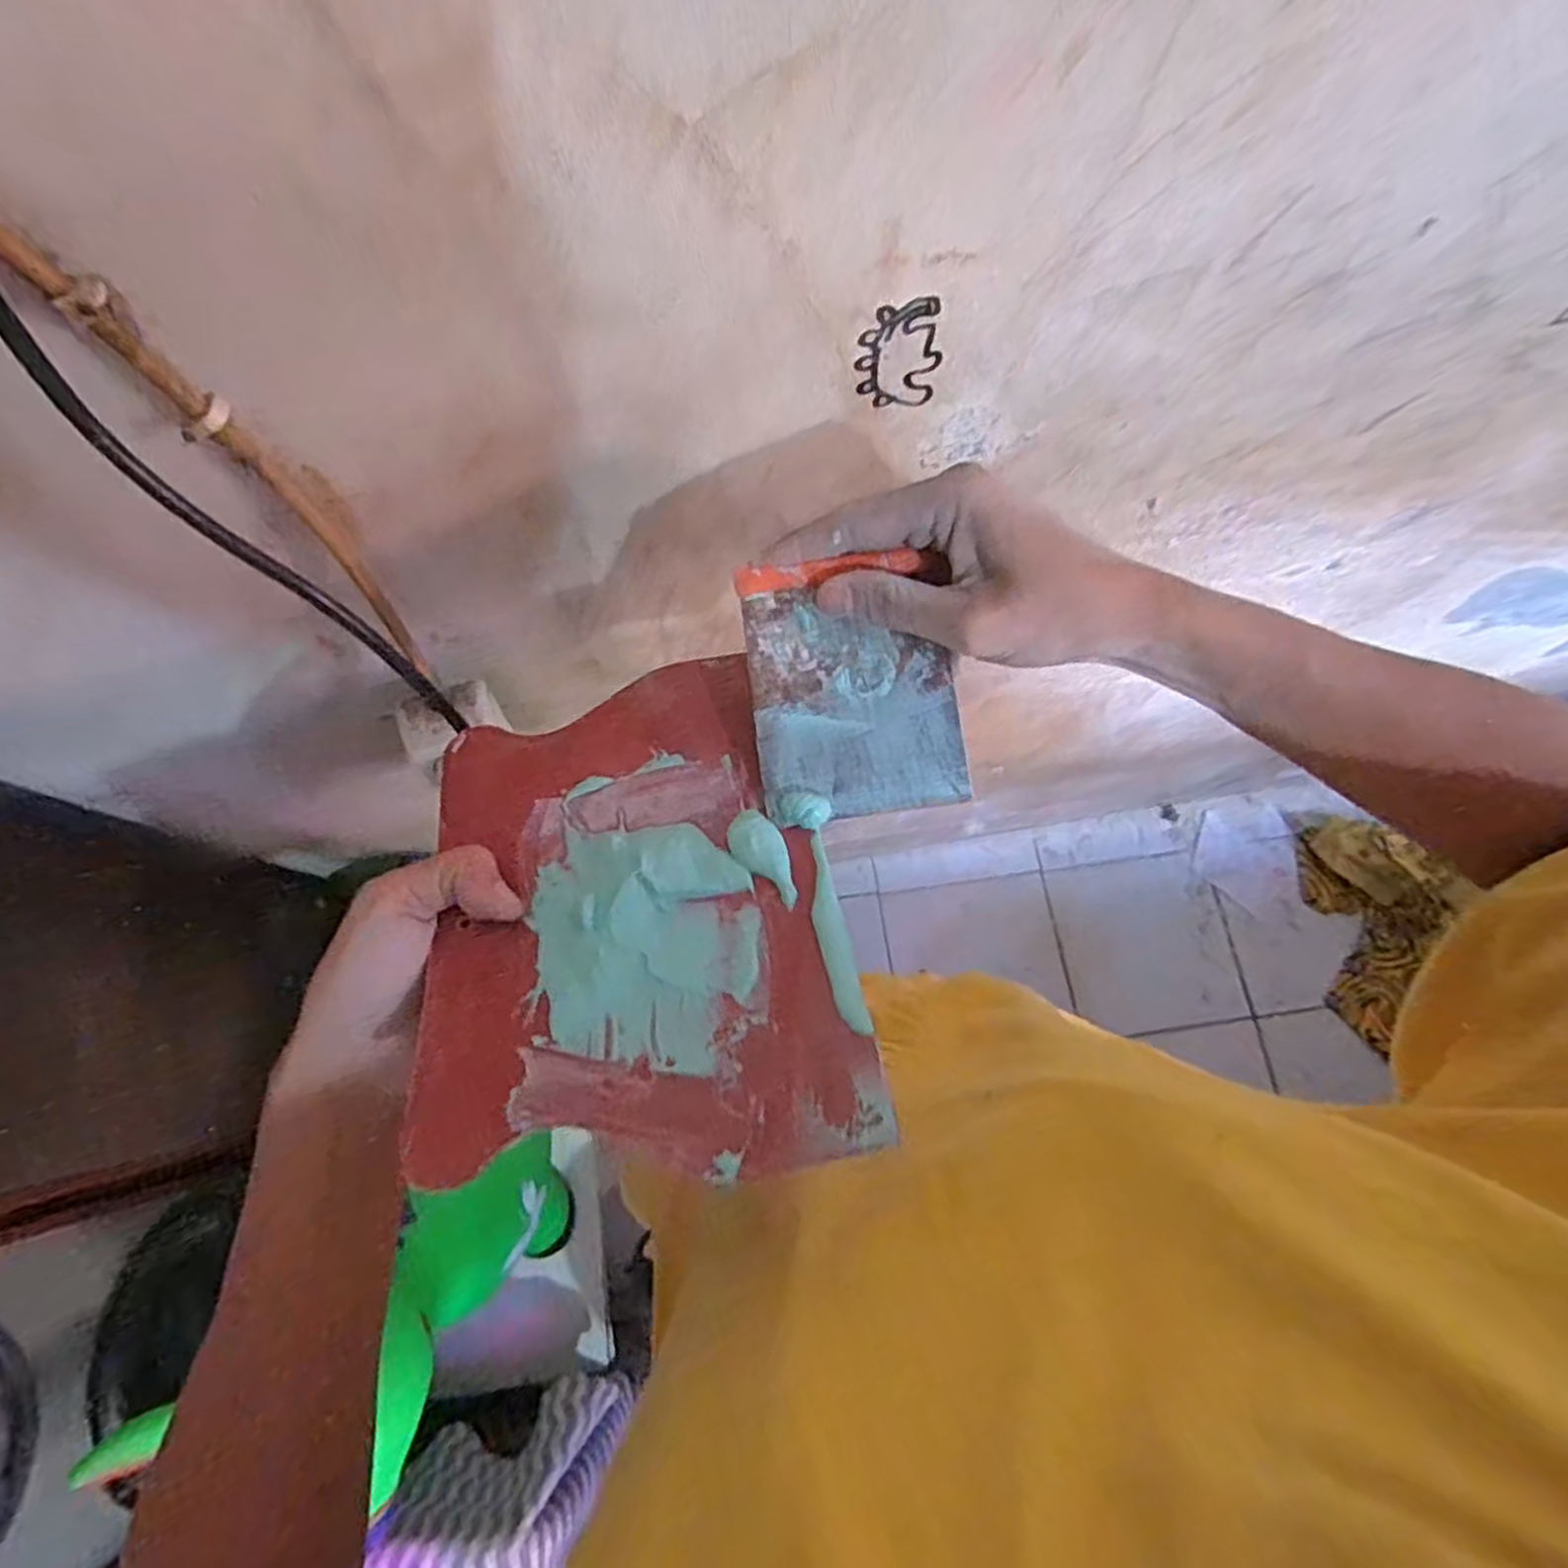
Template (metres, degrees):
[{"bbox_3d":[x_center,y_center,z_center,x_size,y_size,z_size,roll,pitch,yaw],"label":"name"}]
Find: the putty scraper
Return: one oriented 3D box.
[{"bbox_3d":[0.027,-0.038,0.306,0.078,0.018,0.098,-10,74,-3],"label":"putty scraper"}]

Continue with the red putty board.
[{"bbox_3d":[-0.056,0.038,0.285,0.142,0.010,0.203,-11,52,-2],"label":"red putty board"}]

